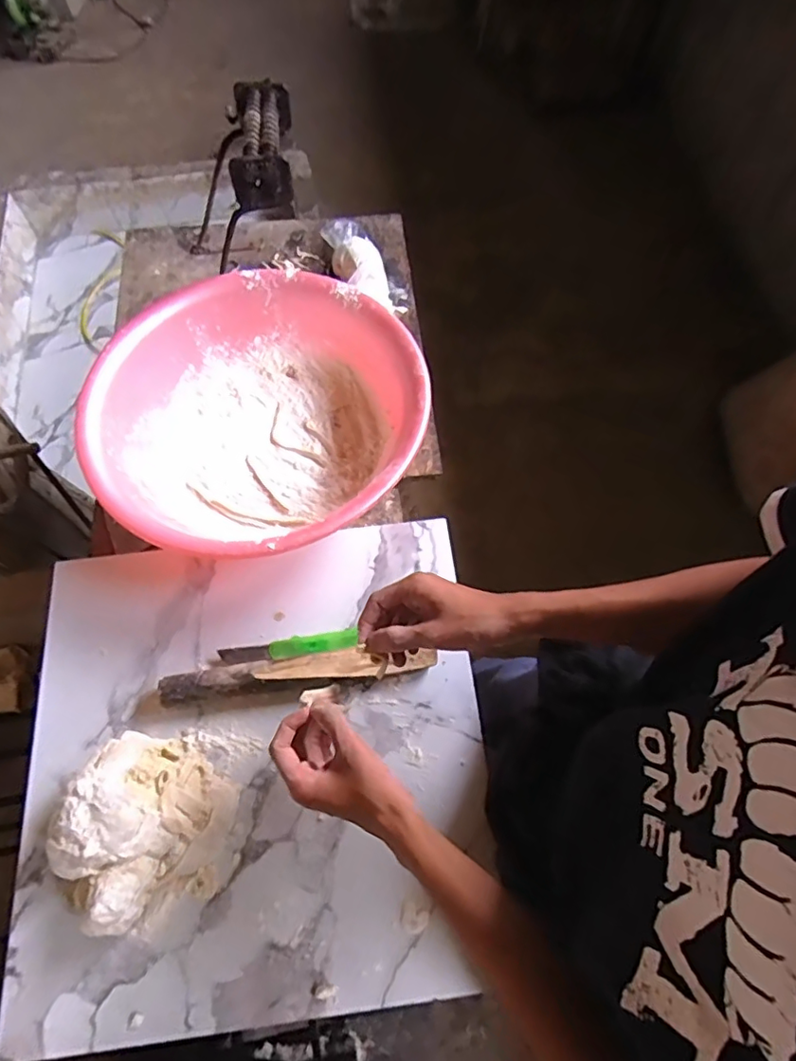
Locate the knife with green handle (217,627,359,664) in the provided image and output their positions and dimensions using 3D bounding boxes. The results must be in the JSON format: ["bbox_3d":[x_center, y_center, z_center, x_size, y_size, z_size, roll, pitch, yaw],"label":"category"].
[{"bbox_3d":[-0.125,0.135,0.651,0.154,0.021,0.027,-8,65,-3],"label":"knife with green handle"}]

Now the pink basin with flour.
[{"bbox_3d":[-0.168,-0.139,0.730,0.393,0.121,0.391,-1,65,2],"label":"pink basin with flour"}]

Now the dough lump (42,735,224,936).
[{"bbox_3d":[-0.268,0.287,0.556,0.122,0.059,0.156,31,70,15],"label":"dough lump"}]

